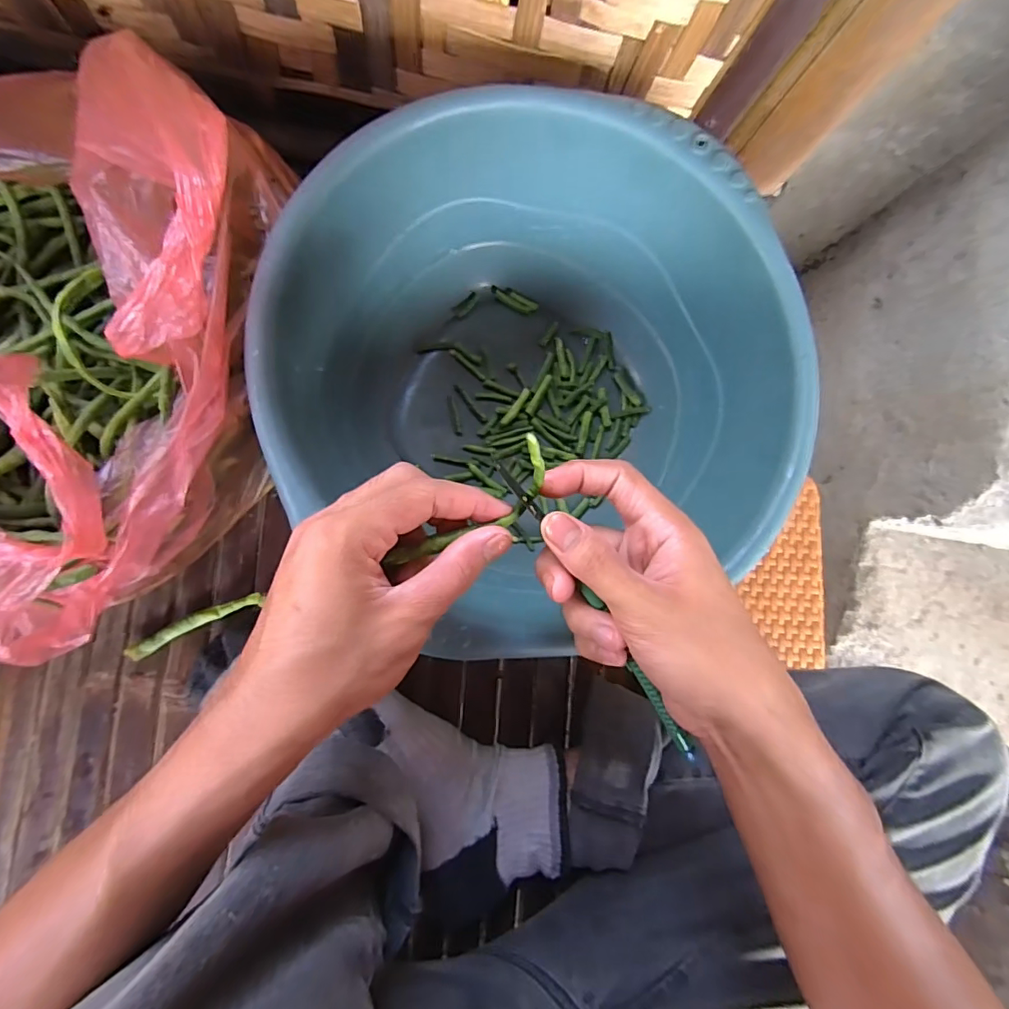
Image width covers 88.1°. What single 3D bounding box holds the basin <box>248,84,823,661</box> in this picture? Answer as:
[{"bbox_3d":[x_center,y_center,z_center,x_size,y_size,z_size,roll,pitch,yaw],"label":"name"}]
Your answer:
[{"bbox_3d":[0.017,-0.095,0.390,0.338,0.159,0.314,0,87,-9],"label":"basin"}]

